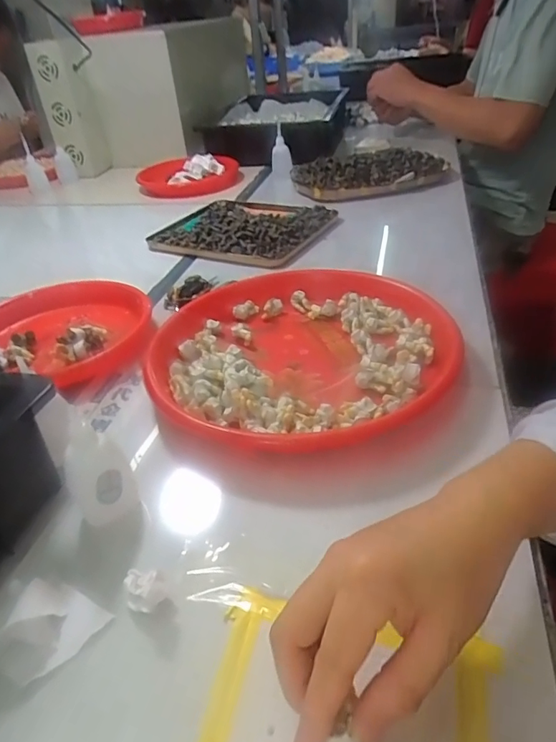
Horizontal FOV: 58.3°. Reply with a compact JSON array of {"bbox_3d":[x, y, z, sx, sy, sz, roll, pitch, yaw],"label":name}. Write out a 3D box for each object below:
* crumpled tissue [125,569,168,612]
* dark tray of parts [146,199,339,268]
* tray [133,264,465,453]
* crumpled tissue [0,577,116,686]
[{"bbox_3d":[-0.080,0.134,0.305,0.023,0.016,0.025,-18,38,-18],"label":"crumpled tissue"},{"bbox_3d":[-0.055,-0.242,0.814,0.263,0.022,0.240,16,41,26],"label":"dark tray of parts"},{"bbox_3d":[0.021,-0.022,0.490,0.289,0.035,0.283,-12,37,-10],"label":"tray"},{"bbox_3d":[-0.135,0.149,0.290,0.049,0.018,0.053,15,40,24],"label":"crumpled tissue"}]

